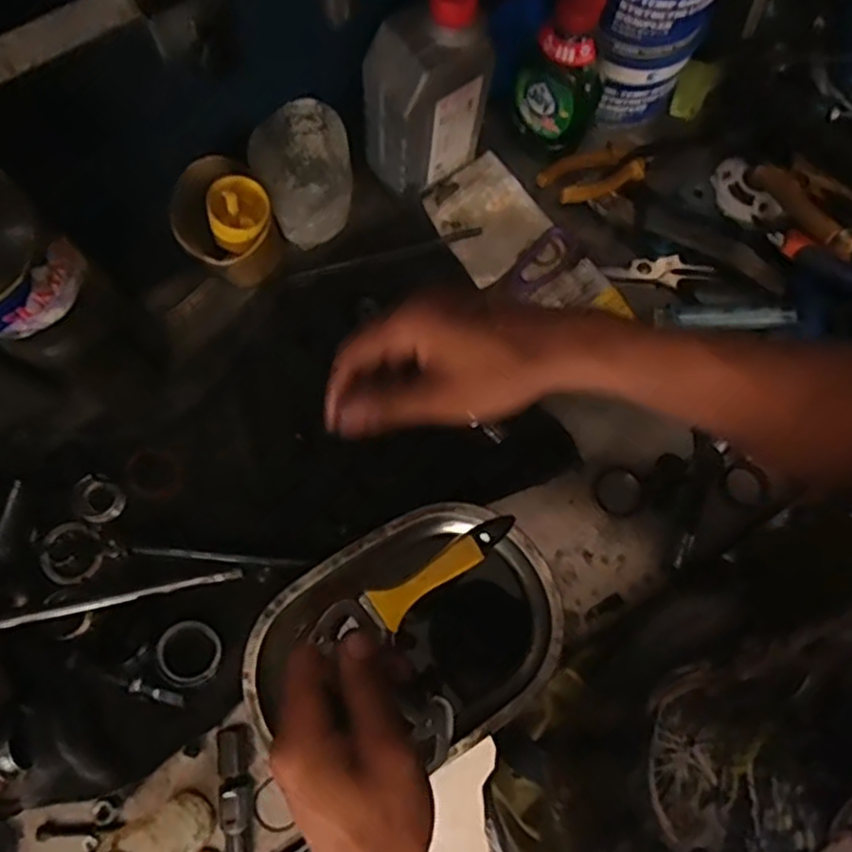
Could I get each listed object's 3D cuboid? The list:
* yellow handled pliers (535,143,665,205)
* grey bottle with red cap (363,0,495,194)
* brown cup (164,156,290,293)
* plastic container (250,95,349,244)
[{"bbox_3d":[0.152,-0.213,0.593,0.116,0.025,0.044,-21,78,-5],"label":"yellow handled pliers"},{"bbox_3d":[0.001,-0.235,0.516,0.085,0.175,0.052,-35,79,-8],"label":"grey bottle with red cap"},{"bbox_3d":[-0.142,-0.139,0.525,0.066,0.091,0.069,42,80,9],"label":"brown cup"},{"bbox_3d":[-0.089,-0.186,0.539,0.067,0.088,0.067,0,76,-1],"label":"plastic container"}]

